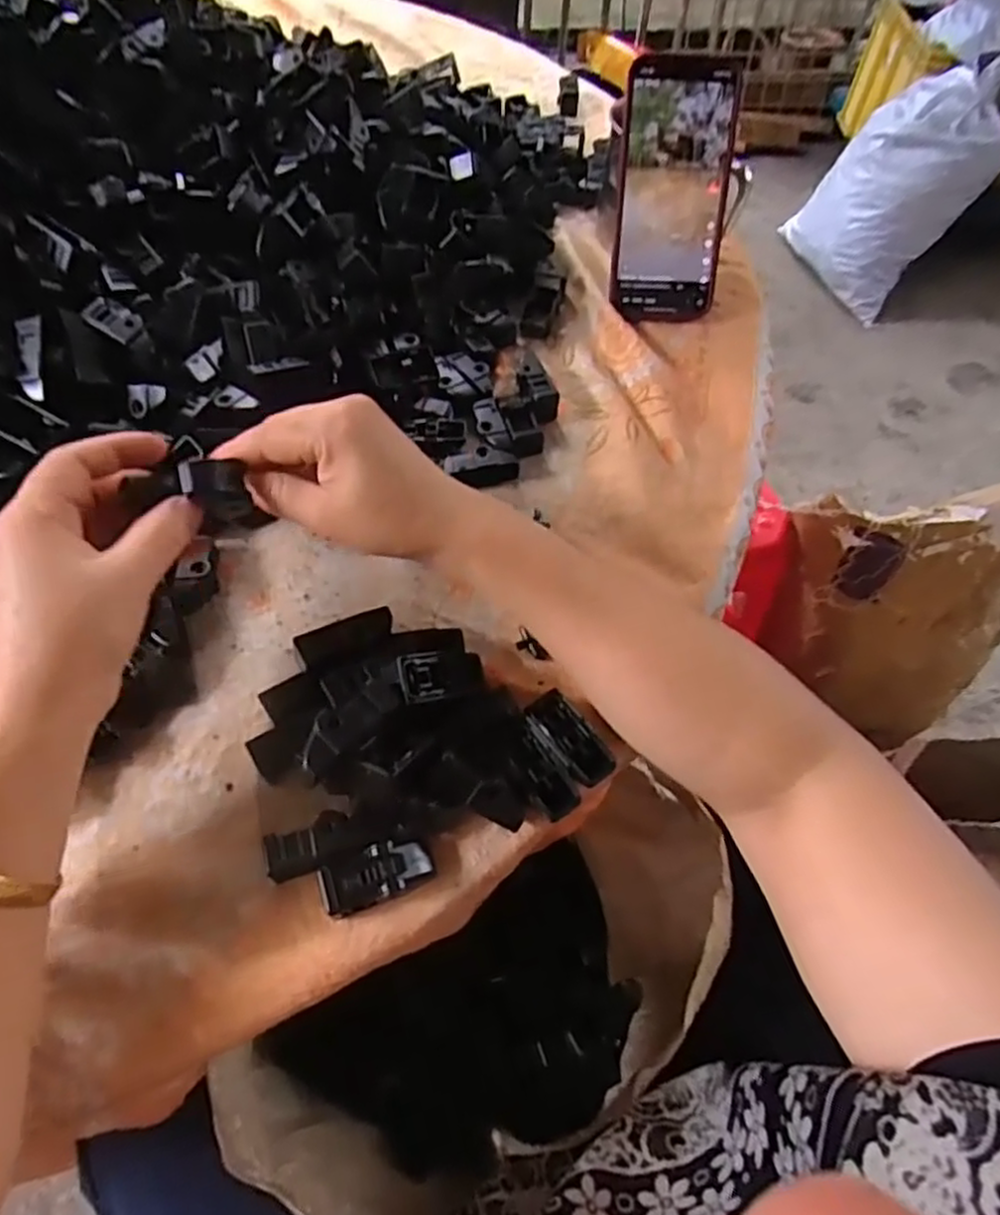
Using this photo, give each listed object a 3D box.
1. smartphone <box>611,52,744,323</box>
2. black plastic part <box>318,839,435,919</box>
[{"bbox_3d":[0.119,-0.281,0.479,0.075,0.154,0.015,-1,25,-2],"label":"smartphone"},{"bbox_3d":[-0.053,0.117,0.308,0.049,0.014,0.022,-10,60,-26],"label":"black plastic part"}]

